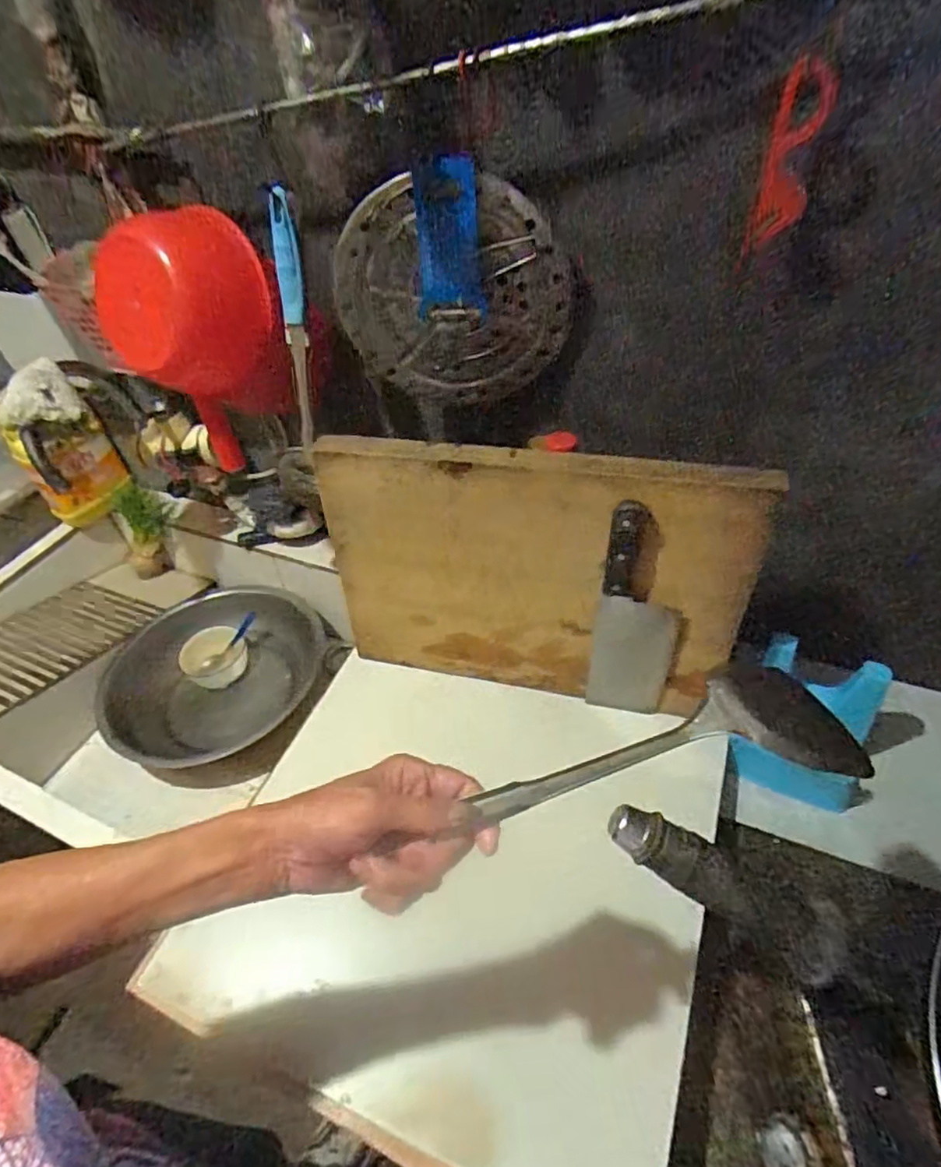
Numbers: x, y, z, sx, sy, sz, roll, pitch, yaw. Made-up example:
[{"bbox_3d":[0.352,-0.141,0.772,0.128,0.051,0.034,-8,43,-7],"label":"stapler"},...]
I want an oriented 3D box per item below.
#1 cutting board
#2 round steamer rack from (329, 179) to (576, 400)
[{"bbox_3d":[0.059,0.005,0.671,0.443,0.311,0.026,7,40,15],"label":"cutting board"},{"bbox_3d":[-0.019,-0.269,0.598,0.220,0.206,0.024,1,50,7],"label":"round steamer rack"}]

